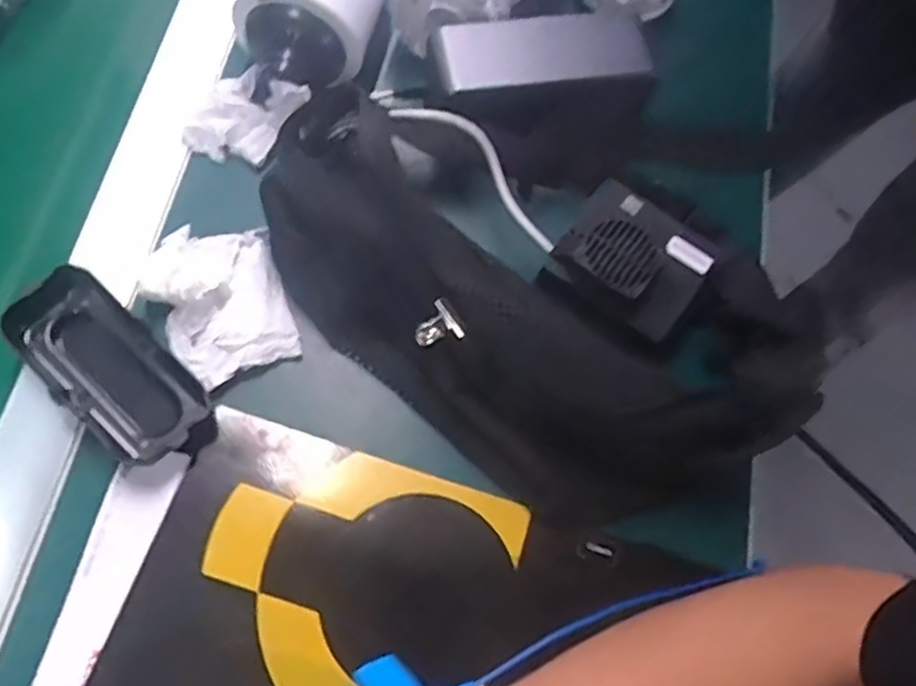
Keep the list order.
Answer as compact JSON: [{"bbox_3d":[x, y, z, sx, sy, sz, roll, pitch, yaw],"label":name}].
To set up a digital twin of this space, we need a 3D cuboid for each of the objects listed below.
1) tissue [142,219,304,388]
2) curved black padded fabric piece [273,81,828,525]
[{"bbox_3d":[-0.123,-0.025,0.380,0.062,0.029,0.080,-17,72,-14],"label":"tissue"},{"bbox_3d":[0.017,-0.015,0.370,0.291,0.085,0.114,34,68,6],"label":"curved black padded fabric piece"}]

